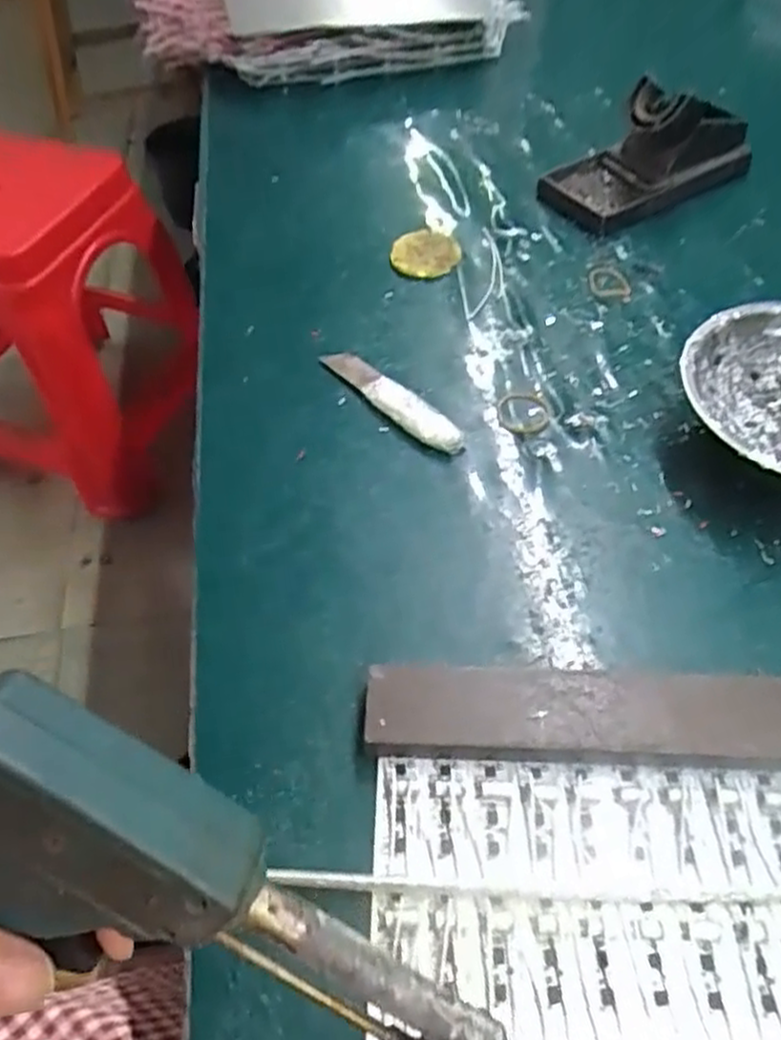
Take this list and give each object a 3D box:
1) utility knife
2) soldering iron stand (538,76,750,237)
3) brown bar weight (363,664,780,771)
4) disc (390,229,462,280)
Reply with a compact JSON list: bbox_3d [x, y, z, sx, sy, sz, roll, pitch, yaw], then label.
[{"bbox_3d":[0.001,-0.068,0.424,0.021,0.010,0.101,-36,60,-22],"label":"utility knife"},{"bbox_3d":[0.183,-0.263,0.534,0.148,0.062,0.073,-28,57,-18],"label":"soldering iron stand"},{"bbox_3d":[0.091,0.080,0.308,0.199,0.020,0.037,2,53,3],"label":"brown bar weight"},{"bbox_3d":[0.024,-0.176,0.506,0.043,0.013,0.038,8,54,8],"label":"disc"}]

